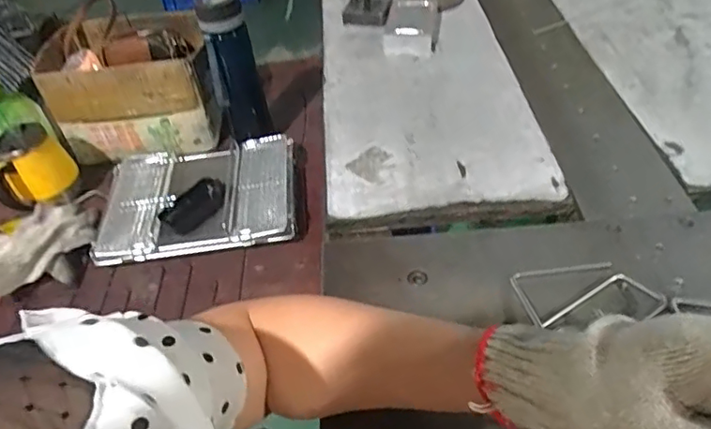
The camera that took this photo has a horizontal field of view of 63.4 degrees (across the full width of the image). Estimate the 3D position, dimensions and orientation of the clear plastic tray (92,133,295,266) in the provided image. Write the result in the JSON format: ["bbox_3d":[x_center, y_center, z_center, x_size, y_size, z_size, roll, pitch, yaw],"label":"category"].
[{"bbox_3d":[-0.258,-0.033,0.949,0.316,0.058,0.252,-8,43,-1],"label":"clear plastic tray"}]

